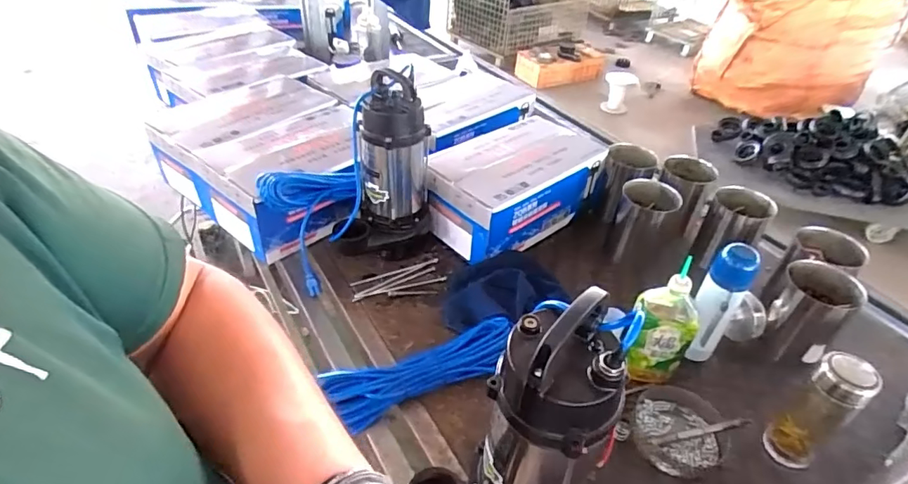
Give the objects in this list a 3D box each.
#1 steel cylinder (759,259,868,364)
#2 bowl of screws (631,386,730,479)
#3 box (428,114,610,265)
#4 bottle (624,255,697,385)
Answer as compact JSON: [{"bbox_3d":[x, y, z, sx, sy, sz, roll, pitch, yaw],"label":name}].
[{"bbox_3d":[0.645,0.132,0.907,0.128,0.146,0.120,-29,50,-34],"label":"steel cylinder"},{"bbox_3d":[0.353,0.294,0.779,0.137,0.037,0.136,3,40,-2],"label":"bowl of screws"},{"bbox_3d":[0.137,-0.134,1.157,0.404,0.165,0.240,-25,48,-31],"label":"box"},{"bbox_3d":[0.340,0.140,0.825,0.097,0.213,0.071,3,40,-1],"label":"bottle"}]

